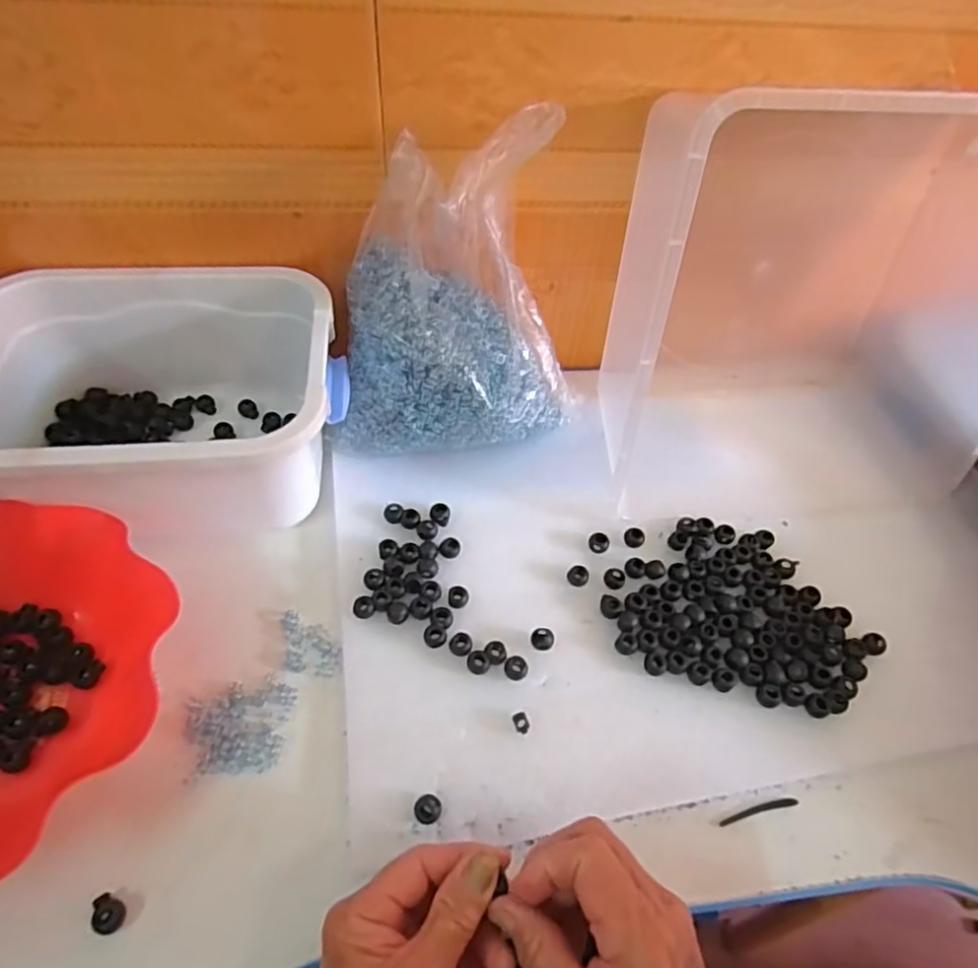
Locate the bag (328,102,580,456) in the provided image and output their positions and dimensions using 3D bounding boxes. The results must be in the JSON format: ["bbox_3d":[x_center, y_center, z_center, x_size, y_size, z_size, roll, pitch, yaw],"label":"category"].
[{"bbox_3d":[-0.029,-0.133,0.470,0.192,0.219,0.115,-8,55,-7],"label":"bag"}]

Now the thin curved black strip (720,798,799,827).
[{"bbox_3d":[0.165,0.200,0.388,0.051,0.004,0.006,-9,55,-11],"label":"thin curved black strip"}]

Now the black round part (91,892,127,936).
[{"bbox_3d":[-0.201,0.227,0.335,0.014,0.010,0.019,-18,57,-17],"label":"black round part"}]

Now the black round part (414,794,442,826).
[{"bbox_3d":[-0.036,0.189,0.368,0.016,0.008,0.015,2,53,-3],"label":"black round part"}]

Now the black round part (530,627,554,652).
[{"bbox_3d":[0.036,0.106,0.431,0.015,0.008,0.014,2,53,-3],"label":"black round part"}]

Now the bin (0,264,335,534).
[{"bbox_3d":[-0.239,-0.053,0.473,0.252,0.129,0.179,-6,55,-6],"label":"bin"}]

